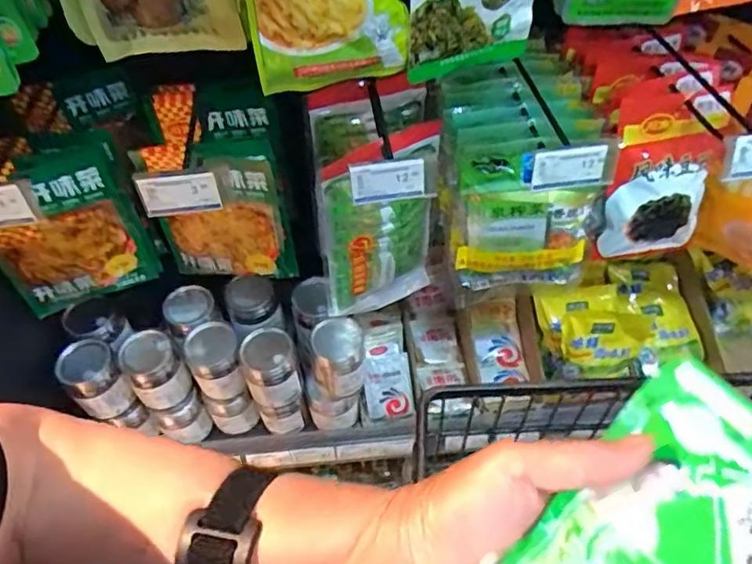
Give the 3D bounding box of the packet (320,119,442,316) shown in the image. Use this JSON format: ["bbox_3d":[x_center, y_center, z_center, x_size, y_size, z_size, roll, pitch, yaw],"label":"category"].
[{"bbox_3d":[0.008,-0.053,0.681,0.147,0.264,0.022,-28,56,-19],"label":"packet"}]

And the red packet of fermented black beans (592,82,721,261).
[{"bbox_3d":[0.339,-0.122,0.684,0.136,0.209,0.033,-7,33,-5],"label":"red packet of fermented black beans"}]

